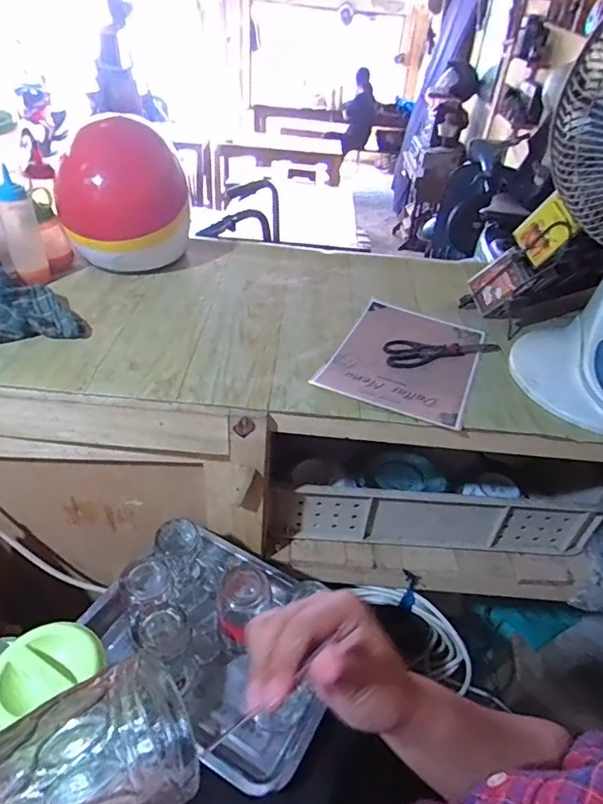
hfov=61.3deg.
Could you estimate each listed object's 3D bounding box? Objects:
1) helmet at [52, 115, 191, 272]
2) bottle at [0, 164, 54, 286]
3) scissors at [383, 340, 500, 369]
[{"bbox_3d":[-0.335,-0.390,0.972,0.226,0.204,0.257,-6,42,-14],"label":"helmet"},{"bbox_3d":[-0.476,-0.290,0.866,0.042,0.180,0.048,27,45,22],"label":"bottle"},{"bbox_3d":[0.233,-0.092,0.845,0.209,0.012,0.062,-9,43,-18],"label":"scissors"}]

